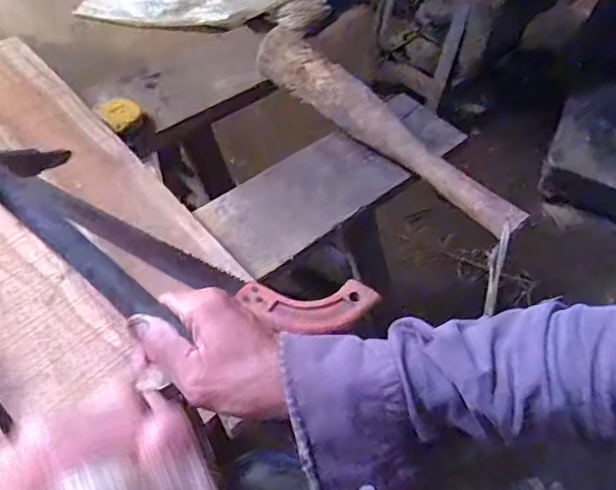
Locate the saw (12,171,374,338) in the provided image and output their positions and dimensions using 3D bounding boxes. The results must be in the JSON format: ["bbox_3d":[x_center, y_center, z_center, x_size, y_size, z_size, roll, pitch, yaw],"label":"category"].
[{"bbox_3d":[-0.134,0.005,0.633,0.417,0.012,0.080,21,54,11],"label":"saw"}]

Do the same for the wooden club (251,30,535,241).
[{"bbox_3d":[0.093,-0.164,0.775,0.052,0.059,0.450,-34,62,-26],"label":"wooden club"}]

